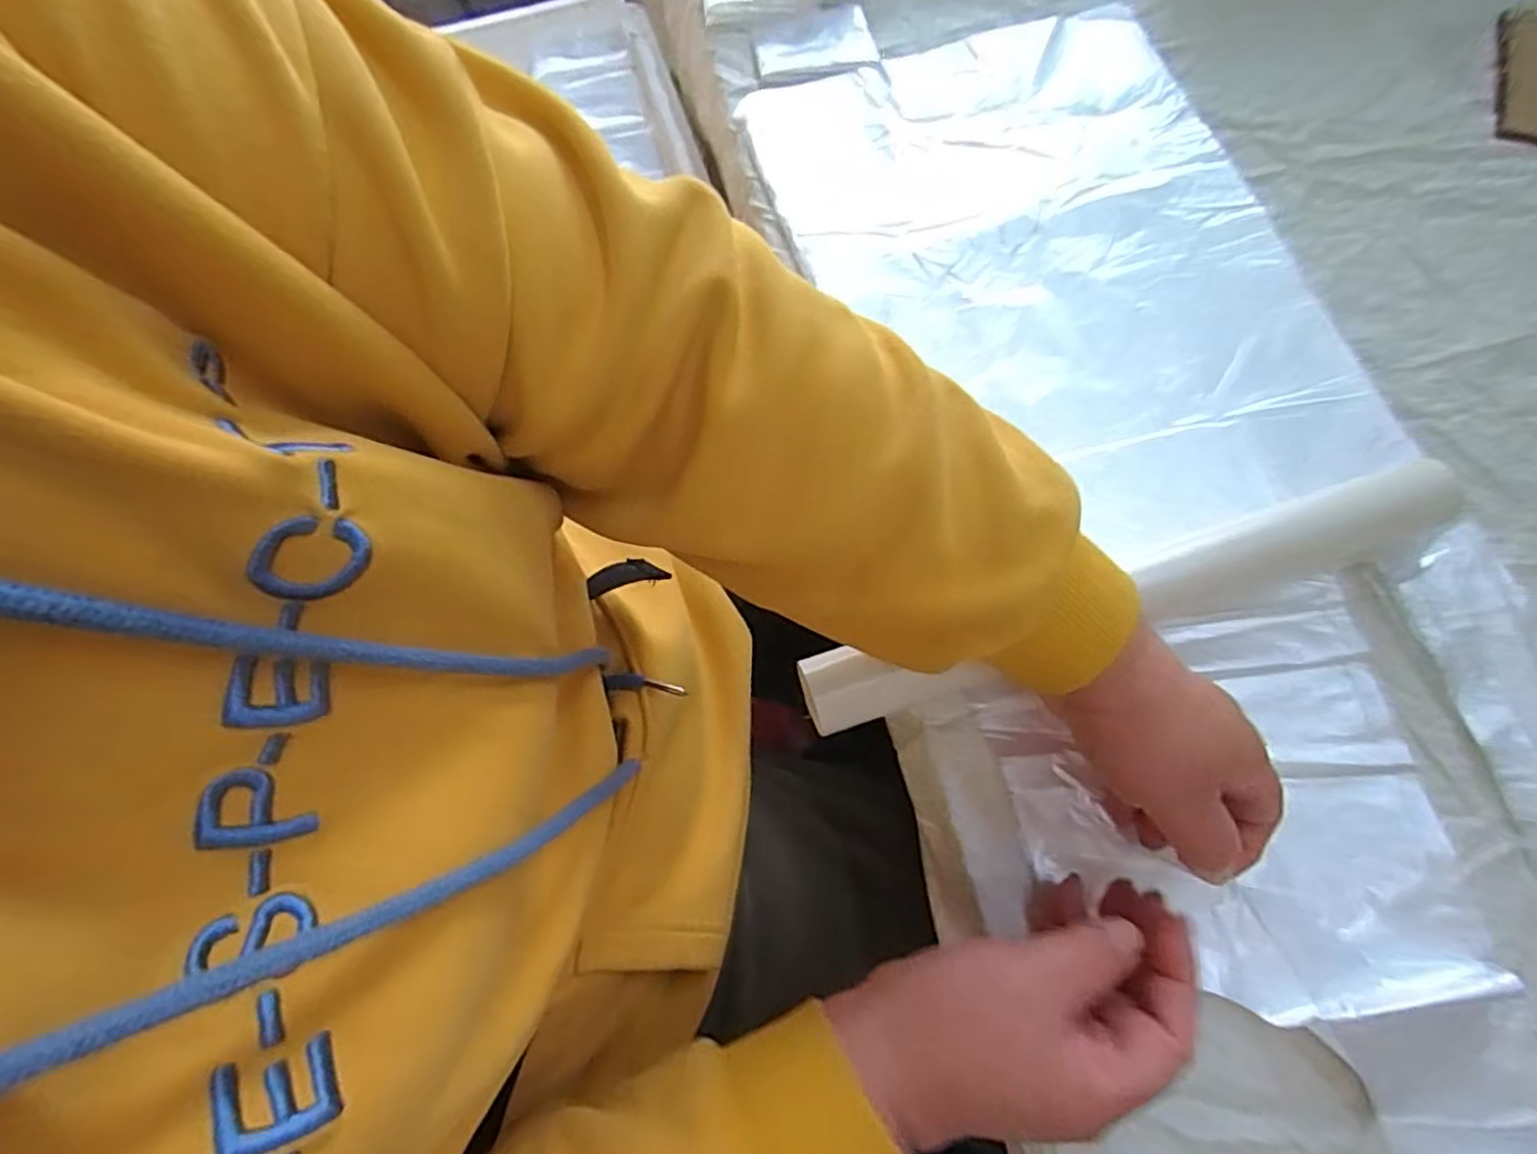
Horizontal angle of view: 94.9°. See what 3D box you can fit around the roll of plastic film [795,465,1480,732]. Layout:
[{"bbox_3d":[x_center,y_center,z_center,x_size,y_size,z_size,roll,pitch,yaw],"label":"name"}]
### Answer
[{"bbox_3d":[0.187,0.012,0.366,0.352,0.038,0.038,-17,72,-5],"label":"roll of plastic film"}]

